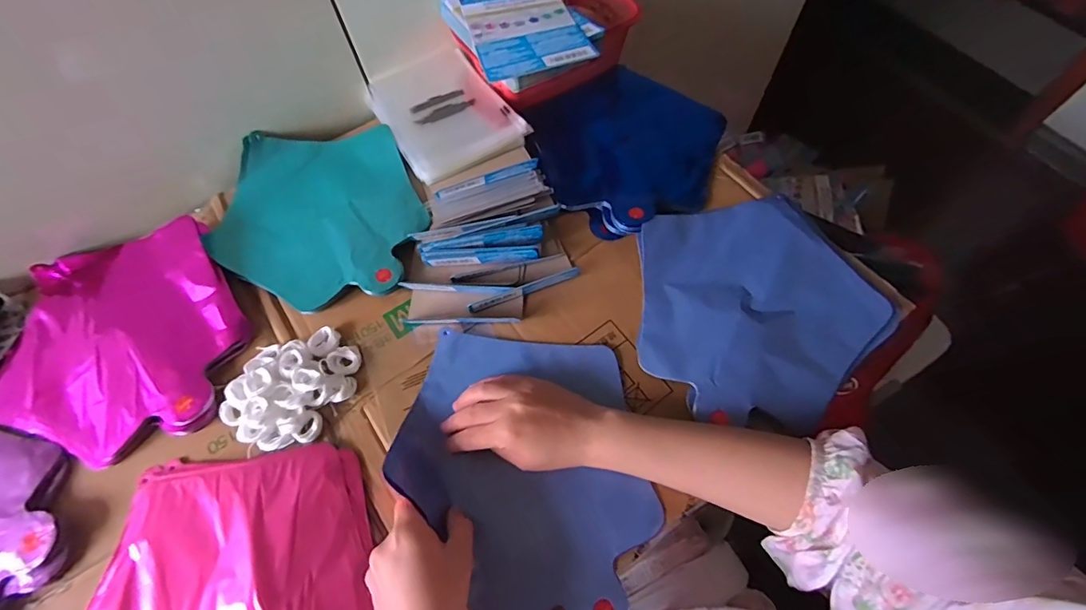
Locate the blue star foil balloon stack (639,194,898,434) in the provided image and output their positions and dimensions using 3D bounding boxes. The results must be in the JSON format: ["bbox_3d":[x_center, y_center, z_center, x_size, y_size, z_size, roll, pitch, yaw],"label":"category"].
[{"bbox_3d":[0.207,-0.001,0.457,0.246,0.032,0.223,-16,64,-6],"label":"blue star foil balloon stack"}]

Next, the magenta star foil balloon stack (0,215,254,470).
[{"bbox_3d":[-0.411,0.030,0.454,0.225,0.021,0.229,-22,61,-8],"label":"magenta star foil balloon stack"}]

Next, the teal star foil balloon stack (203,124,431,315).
[{"bbox_3d":[-0.238,-0.101,0.514,0.213,0.025,0.215,-6,63,-1],"label":"teal star foil balloon stack"}]

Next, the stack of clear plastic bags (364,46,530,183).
[{"bbox_3d":[-0.121,-0.235,0.571,0.137,0.021,0.185,-29,66,-12],"label":"stack of clear plastic bags"}]

